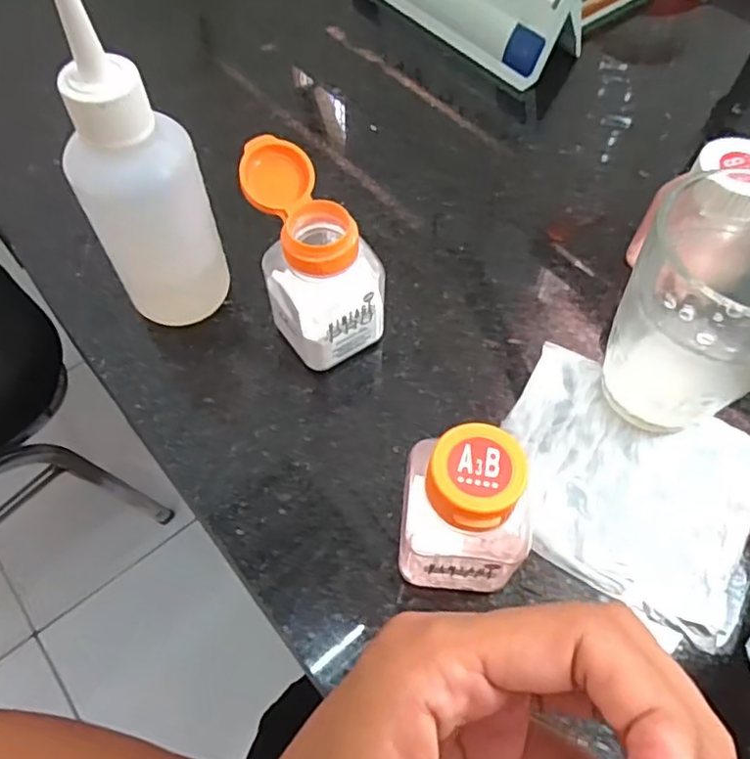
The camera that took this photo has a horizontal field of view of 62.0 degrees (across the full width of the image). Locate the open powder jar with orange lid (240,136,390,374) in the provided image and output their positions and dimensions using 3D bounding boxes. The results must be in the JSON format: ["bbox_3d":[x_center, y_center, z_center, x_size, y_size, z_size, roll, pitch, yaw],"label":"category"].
[{"bbox_3d":[-0.024,-0.051,0.269,0.048,0.077,0.065,-14,60,-8],"label":"open powder jar with orange lid"}]

